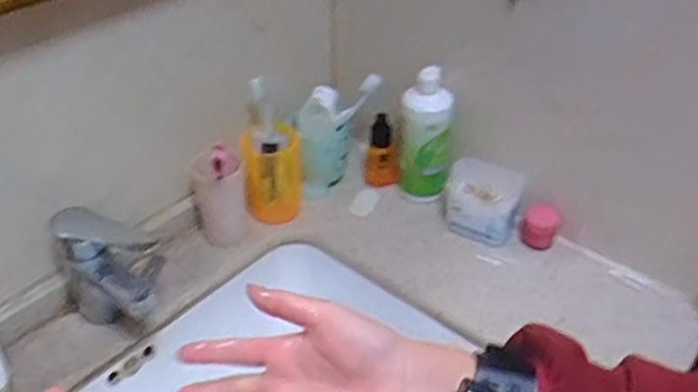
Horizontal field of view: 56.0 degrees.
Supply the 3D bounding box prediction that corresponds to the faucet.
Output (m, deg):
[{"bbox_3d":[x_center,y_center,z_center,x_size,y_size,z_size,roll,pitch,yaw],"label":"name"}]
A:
[{"bbox_3d":[-0.249,0.095,0.715,0.078,0.137,0.127,-26,46,-29],"label":"faucet"}]

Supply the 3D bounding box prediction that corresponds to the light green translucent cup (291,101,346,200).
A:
[{"bbox_3d":[-0.041,-0.066,0.932,0.071,0.116,0.067,1,39,-1],"label":"light green translucent cup"}]

